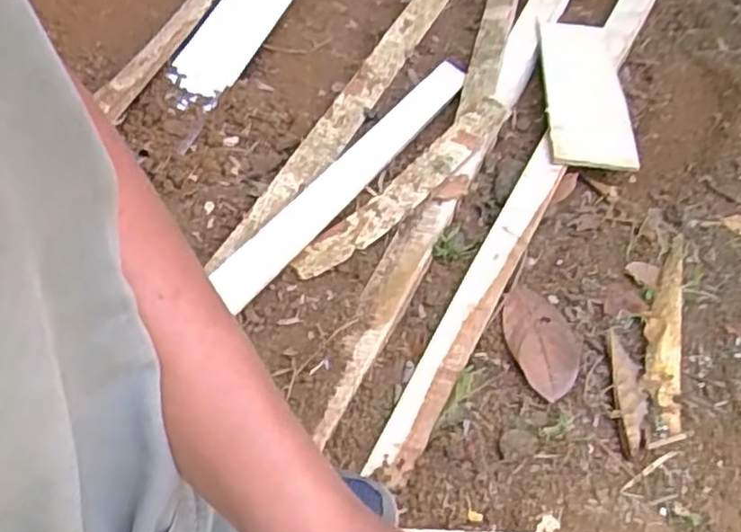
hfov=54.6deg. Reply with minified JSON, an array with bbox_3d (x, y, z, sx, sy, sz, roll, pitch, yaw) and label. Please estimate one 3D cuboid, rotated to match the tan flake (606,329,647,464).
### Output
[{"bbox_3d":[0.215,0.102,0.599,0.026,0.011,0.122,5,50,5],"label":"tan flake"}]

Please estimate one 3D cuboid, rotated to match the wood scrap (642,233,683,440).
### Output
[{"bbox_3d":[0.267,0.051,0.651,0.032,0.008,0.212,12,51,11],"label":"wood scrap"}]

